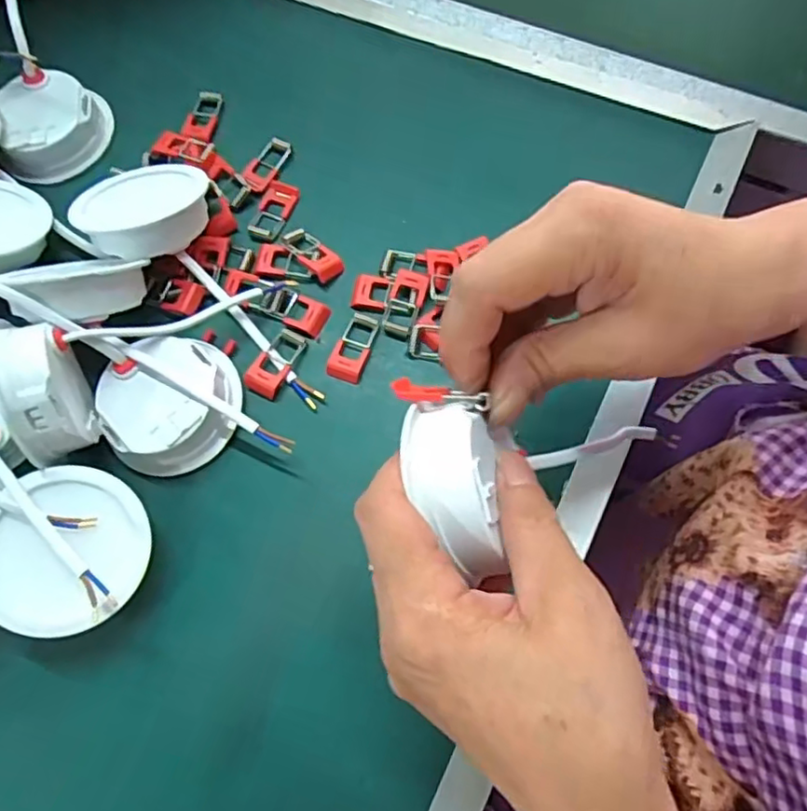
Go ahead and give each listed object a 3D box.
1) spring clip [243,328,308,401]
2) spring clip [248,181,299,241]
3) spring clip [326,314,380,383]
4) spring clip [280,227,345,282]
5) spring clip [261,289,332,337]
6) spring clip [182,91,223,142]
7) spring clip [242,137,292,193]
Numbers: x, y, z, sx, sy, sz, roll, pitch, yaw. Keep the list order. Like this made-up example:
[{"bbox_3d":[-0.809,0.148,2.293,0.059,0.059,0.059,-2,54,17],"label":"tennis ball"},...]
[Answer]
[{"bbox_3d":[-0.067,-0.023,0.332,0.018,0.006,0.038,26,73,11],"label":"spring clip"},{"bbox_3d":[-0.075,-0.113,0.364,0.020,0.004,0.037,21,73,9],"label":"spring clip"},{"bbox_3d":[-0.026,-0.031,0.335,0.018,0.005,0.038,18,72,8],"label":"spring clip"},{"bbox_3d":[-0.050,-0.085,0.351,0.016,0.008,0.037,-40,74,-11],"label":"spring clip"},{"bbox_3d":[-0.058,-0.052,0.341,0.034,0.006,0.020,21,73,9],"label":"spring clip"},{"bbox_3d":[-0.124,-0.178,0.391,0.018,0.005,0.033,9,71,5],"label":"spring clip"},{"bbox_3d":[-0.081,-0.142,0.376,0.016,0.005,0.038,24,73,10],"label":"spring clip"}]

